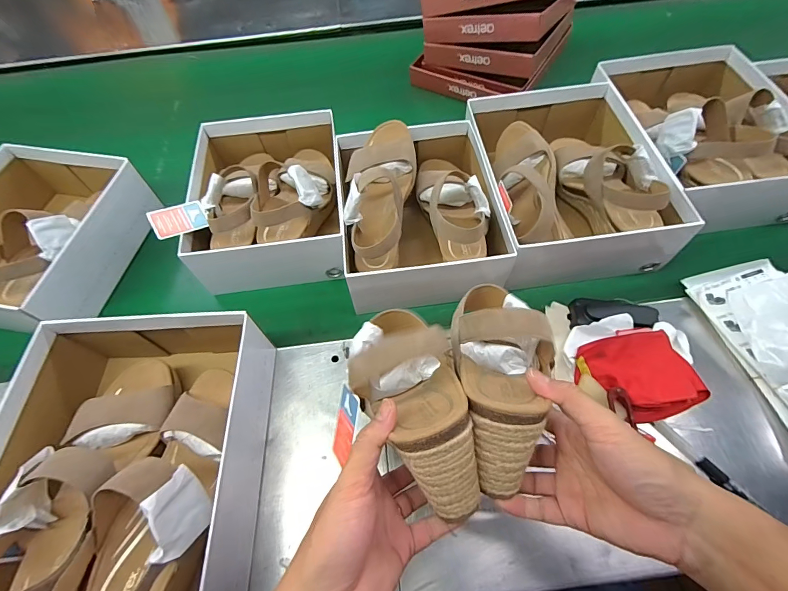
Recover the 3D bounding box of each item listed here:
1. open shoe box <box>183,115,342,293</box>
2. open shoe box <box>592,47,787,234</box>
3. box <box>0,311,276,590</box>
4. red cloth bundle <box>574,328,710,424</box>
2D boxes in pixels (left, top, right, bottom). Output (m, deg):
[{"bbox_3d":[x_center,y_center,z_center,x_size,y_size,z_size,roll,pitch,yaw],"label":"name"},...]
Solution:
[{"bbox_3d":[-0.192,-0.156,0.570,0.218,0.096,0.285,-5,60,-7],"label":"open shoe box"},{"bbox_3d":[0.477,-0.263,0.599,0.237,0.127,0.301,-6,58,-1],"label":"open shoe box"},{"bbox_3d":[-0.268,0.163,0.387,0.242,0.131,0.303,0,59,-4],"label":"box"},{"bbox_3d":[0.290,0.096,0.451,0.118,0.040,0.101,-12,61,-11],"label":"red cloth bundle"}]

